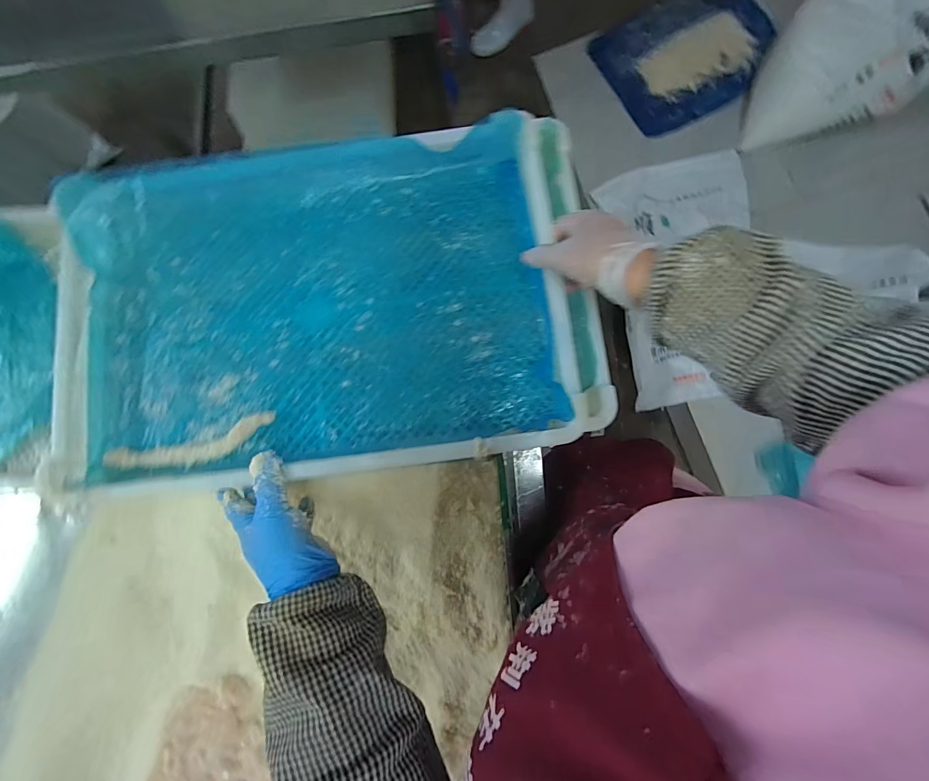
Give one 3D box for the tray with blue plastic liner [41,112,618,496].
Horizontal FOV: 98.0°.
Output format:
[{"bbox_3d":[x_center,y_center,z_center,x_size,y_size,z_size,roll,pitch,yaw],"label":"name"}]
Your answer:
[{"bbox_3d":[-0.183,-0.104,0.479,0.608,0.060,0.401,-7,81,3],"label":"tray with blue plastic liner"}]

